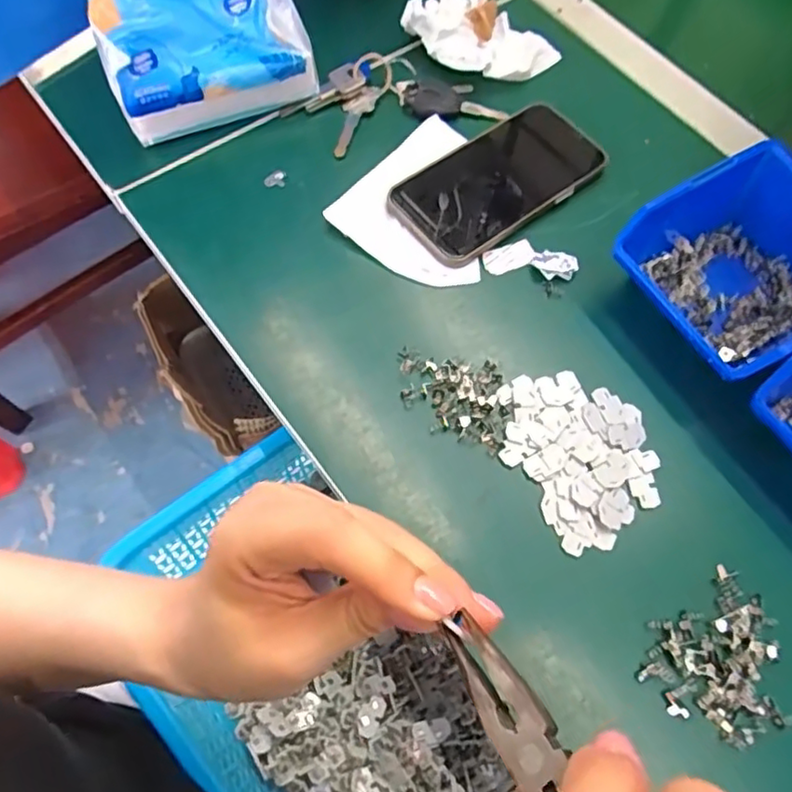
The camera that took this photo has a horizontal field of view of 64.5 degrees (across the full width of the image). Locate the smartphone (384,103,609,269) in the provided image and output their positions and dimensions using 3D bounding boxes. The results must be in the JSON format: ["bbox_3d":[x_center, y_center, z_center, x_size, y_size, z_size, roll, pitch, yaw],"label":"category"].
[{"bbox_3d":[0.075,-0.156,0.456,0.152,0.010,0.078,-34,72,-16],"label":"smartphone"}]

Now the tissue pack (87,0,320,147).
[{"bbox_3d":[-0.134,-0.246,0.443,0.135,0.085,0.067,-20,68,-11],"label":"tissue pack"}]

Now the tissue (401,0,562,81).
[{"bbox_3d":[0.070,-0.292,0.496,0.106,0.043,0.089,34,69,12],"label":"tissue"}]

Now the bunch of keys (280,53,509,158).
[{"bbox_3d":[-0.001,-0.228,0.478,0.165,0.015,0.079,-9,67,-7],"label":"bunch of keys"}]

